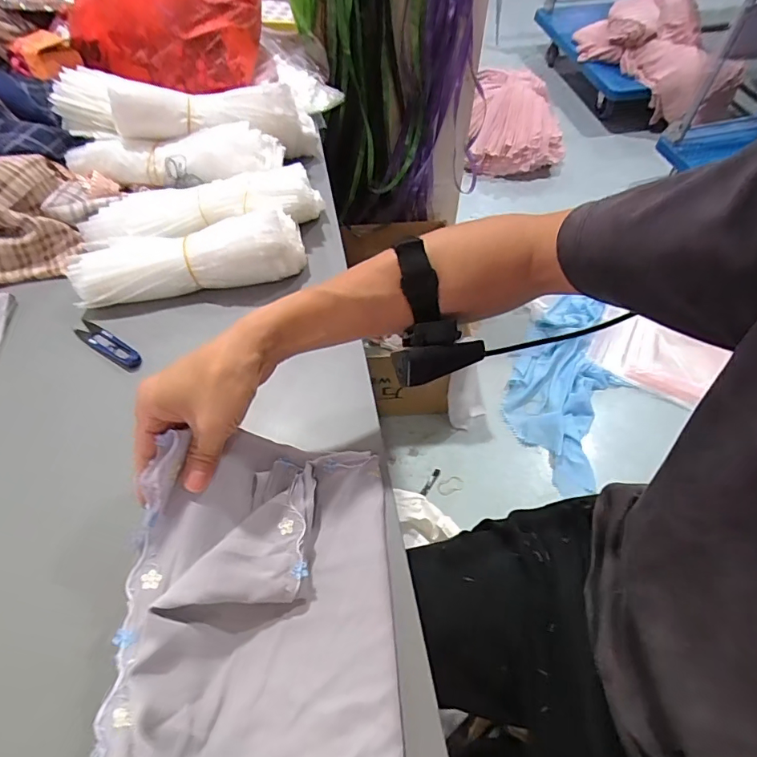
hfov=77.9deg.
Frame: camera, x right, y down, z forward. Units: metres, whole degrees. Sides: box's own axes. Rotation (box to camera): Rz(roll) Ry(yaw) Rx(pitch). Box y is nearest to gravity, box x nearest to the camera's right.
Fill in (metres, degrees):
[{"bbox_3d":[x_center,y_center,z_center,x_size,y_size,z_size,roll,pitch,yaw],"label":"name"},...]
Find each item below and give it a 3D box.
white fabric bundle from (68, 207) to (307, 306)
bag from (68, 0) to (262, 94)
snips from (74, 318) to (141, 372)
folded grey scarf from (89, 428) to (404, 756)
[{"bbox_3d":[-0.217,-0.145,0.535,0.257,0.062,0.077,-9,57,-6],"label":"white fabric bundle"},{"bbox_3d":[-0.333,-0.587,0.709,0.256,0.185,0.200,2,57,1],"label":"bag"},{"bbox_3d":[-0.294,-0.036,0.510,0.098,0.013,0.024,32,62,19],"label":"snips"},{"bbox_3d":[-0.078,0.231,0.276,0.183,0.088,0.429,-2,56,-1],"label":"folded grey scarf"}]

